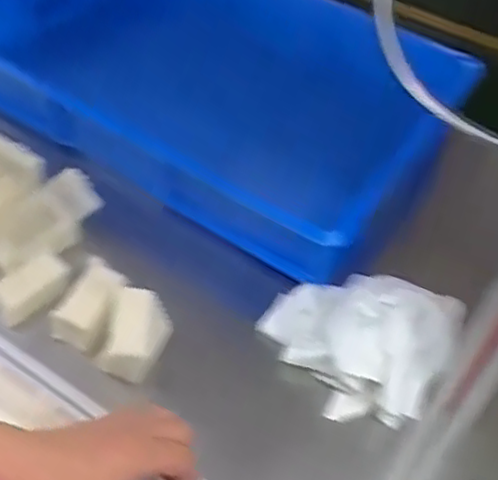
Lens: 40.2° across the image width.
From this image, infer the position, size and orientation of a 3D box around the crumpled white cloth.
[{"bbox_3d":[0.112,0.087,0.688,0.178,0.063,0.172,29,52,18],"label":"crumpled white cloth"}]

